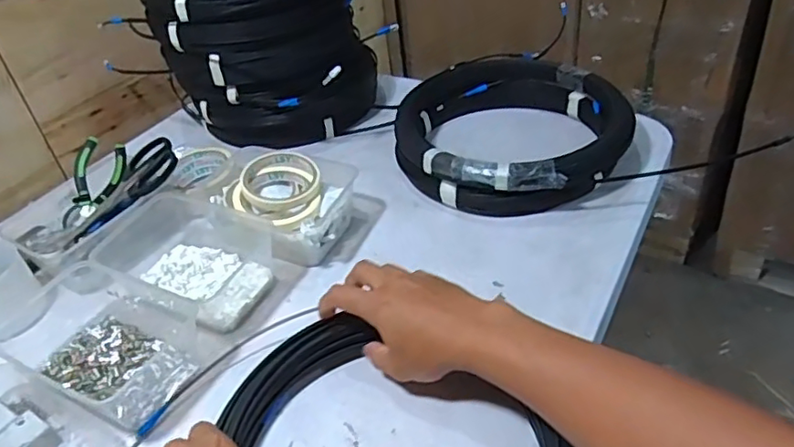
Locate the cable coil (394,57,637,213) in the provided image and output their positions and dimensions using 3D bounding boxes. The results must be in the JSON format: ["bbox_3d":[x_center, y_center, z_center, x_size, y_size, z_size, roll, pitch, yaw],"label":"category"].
[{"bbox_3d":[0.145,-0.116,0.773,0.270,0.075,0.278,-5,38,4],"label":"cable coil"}]

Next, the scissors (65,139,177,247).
[{"bbox_3d":[-0.323,-0.035,0.705,0.166,0.031,0.076,-41,40,6],"label":"scissors"}]

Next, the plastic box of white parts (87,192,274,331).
[{"bbox_3d":[-0.238,0.034,0.663,0.198,0.066,0.127,14,43,25],"label":"plastic box of white parts"}]

